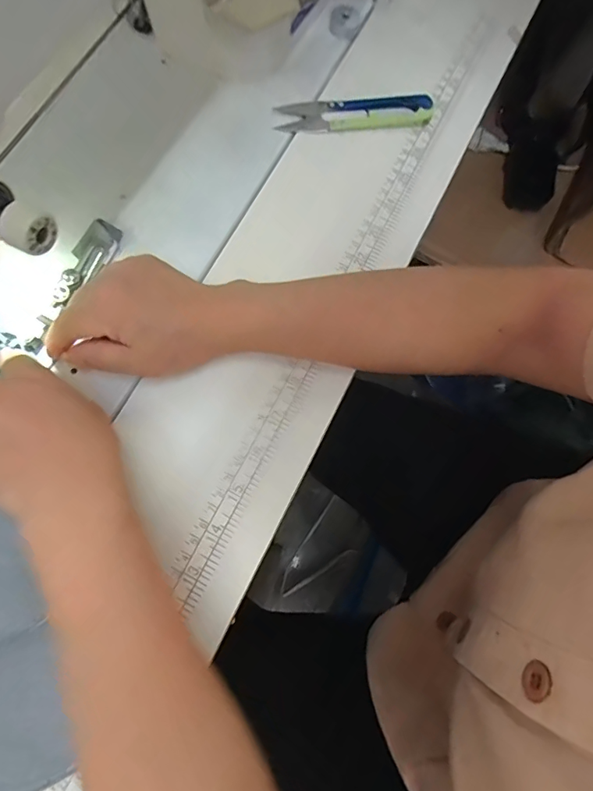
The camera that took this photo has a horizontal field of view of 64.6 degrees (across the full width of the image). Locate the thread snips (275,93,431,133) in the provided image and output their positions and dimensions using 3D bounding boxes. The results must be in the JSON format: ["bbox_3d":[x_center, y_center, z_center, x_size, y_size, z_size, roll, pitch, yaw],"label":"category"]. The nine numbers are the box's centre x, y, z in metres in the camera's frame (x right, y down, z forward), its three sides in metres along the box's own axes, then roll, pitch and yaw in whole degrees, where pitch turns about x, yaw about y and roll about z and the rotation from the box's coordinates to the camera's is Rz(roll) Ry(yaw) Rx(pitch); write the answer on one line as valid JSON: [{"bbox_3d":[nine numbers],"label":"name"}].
[{"bbox_3d":[0.044,-0.215,0.357,0.115,0.011,0.029,-3,73,-2],"label":"thread snips"}]

